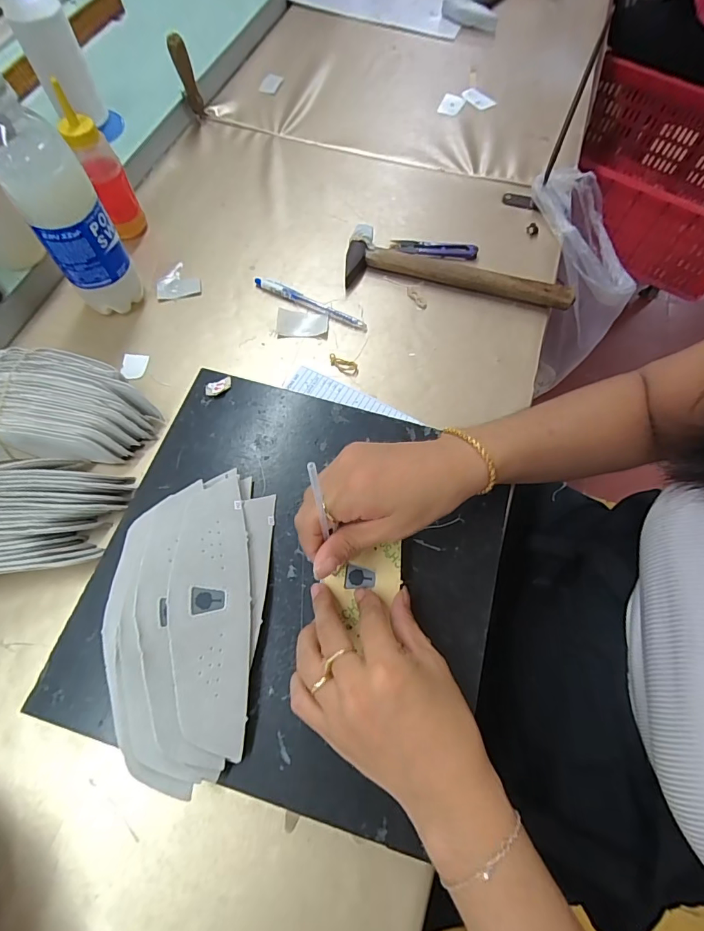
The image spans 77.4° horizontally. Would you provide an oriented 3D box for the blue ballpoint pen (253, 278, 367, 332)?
[{"bbox_3d":[-0.046,-0.179,0.482,0.137,0.008,0.010,26,68,9],"label":"blue ballpoint pen"}]

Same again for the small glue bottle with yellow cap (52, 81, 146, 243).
[{"bbox_3d":[-0.264,-0.313,0.466,0.033,0.139,0.039,40,71,15],"label":"small glue bottle with yellow cap"}]

